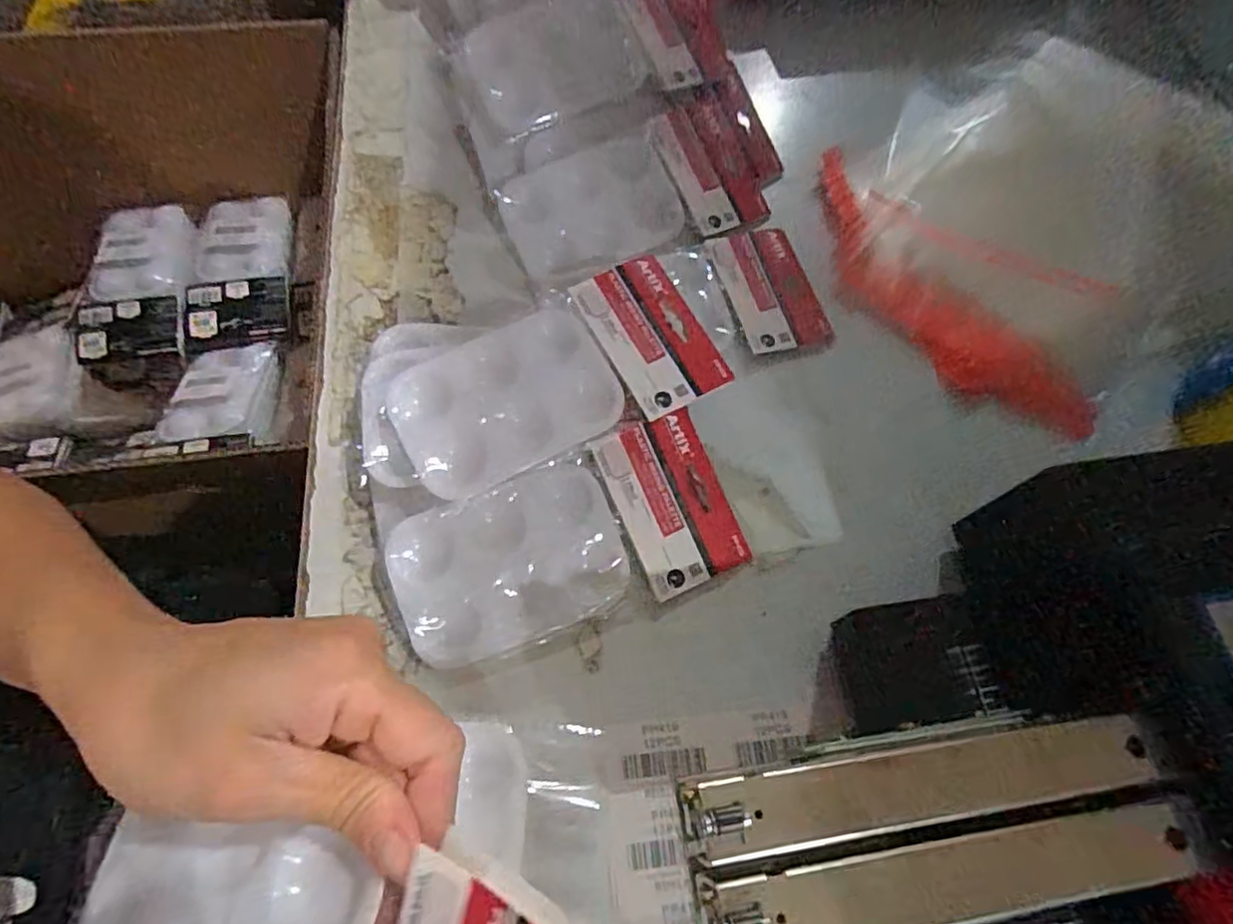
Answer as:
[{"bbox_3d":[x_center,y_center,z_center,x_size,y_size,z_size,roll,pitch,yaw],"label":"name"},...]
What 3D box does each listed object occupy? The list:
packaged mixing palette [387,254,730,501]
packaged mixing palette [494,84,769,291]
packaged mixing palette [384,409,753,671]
[{"bbox_3d":[-0.035,-0.051,0.368,0.189,0.012,0.093,-24,79,-12],"label":"packaged mixing palette"},{"bbox_3d":[0.016,-0.195,0.460,0.189,0.019,0.104,-27,90,-6],"label":"packaged mixing palette"},{"bbox_3d":[-0.027,0.049,0.353,0.191,0.009,0.096,-22,90,-9],"label":"packaged mixing palette"}]

